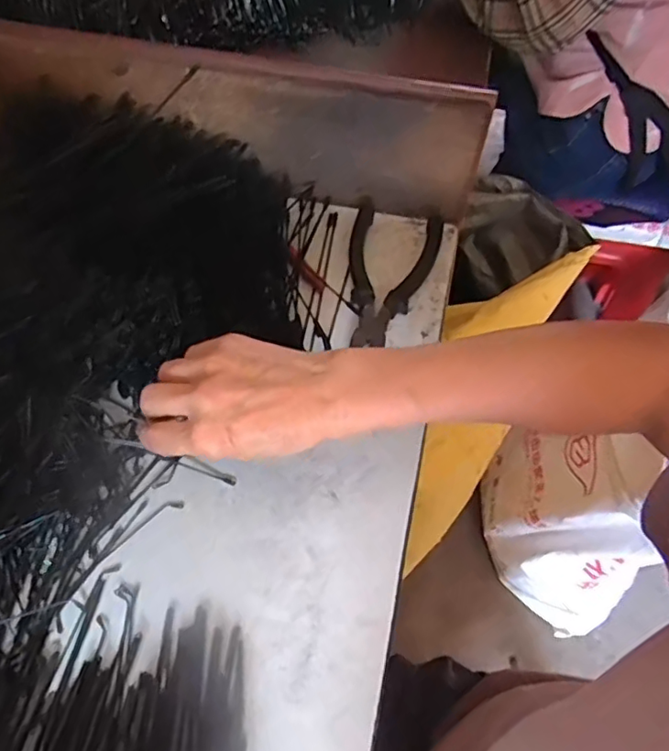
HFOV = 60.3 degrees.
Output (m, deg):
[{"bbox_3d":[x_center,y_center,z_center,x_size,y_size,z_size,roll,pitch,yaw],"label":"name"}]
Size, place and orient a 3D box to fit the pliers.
[{"bbox_3d":[0.041,-0.089,0.469,0.074,0.027,0.148,14,59,7],"label":"pliers"}]

